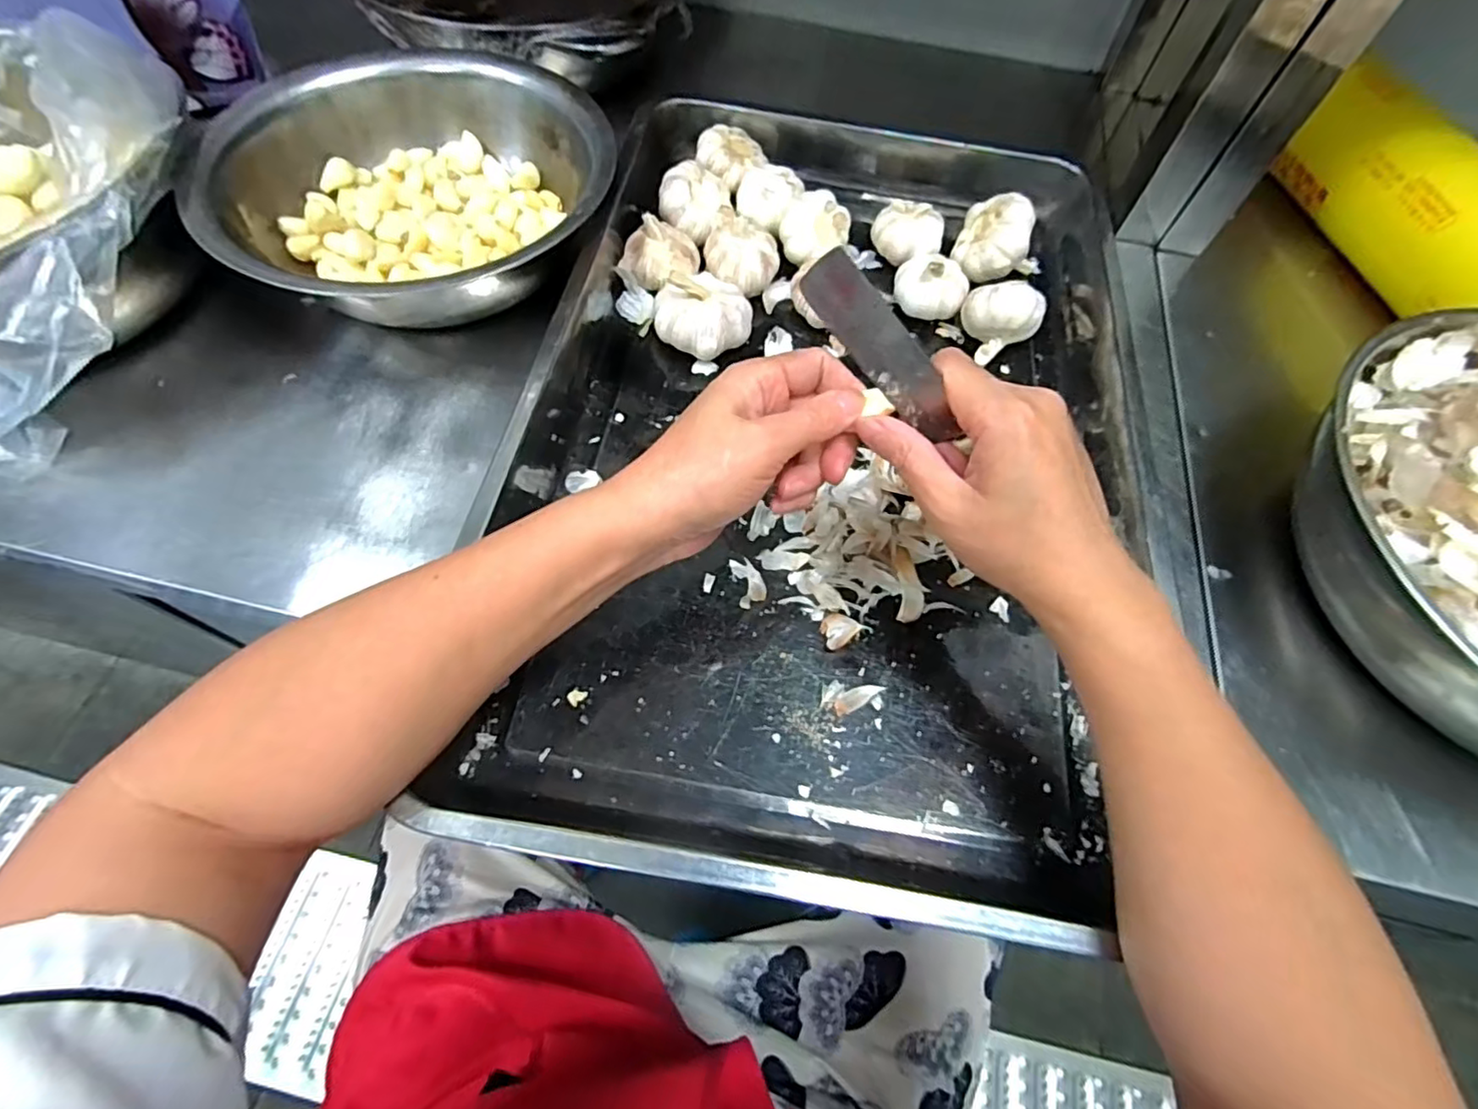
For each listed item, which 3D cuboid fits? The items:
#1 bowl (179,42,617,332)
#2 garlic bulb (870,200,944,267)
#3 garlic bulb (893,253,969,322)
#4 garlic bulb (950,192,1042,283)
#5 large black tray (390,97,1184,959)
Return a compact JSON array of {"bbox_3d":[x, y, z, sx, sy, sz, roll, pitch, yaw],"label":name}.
[{"bbox_3d":[-0.231,-0.266,0.464,0.275,0.081,0.246,-8,66,-5],"label":"bowl"},{"bbox_3d":[0.136,-0.257,0.505,0.055,0.038,0.053,1,62,-3],"label":"garlic bulb"},{"bbox_3d":[0.148,-0.206,0.481,0.055,0.038,0.050,19,63,7],"label":"garlic bulb"},{"bbox_3d":[0.208,-0.245,0.485,0.070,0.053,0.063,21,63,8],"label":"garlic bulb"},{"bbox_3d":[0.076,-0.116,0.430,0.425,0.064,0.631,10,66,3],"label":"large black tray"}]

